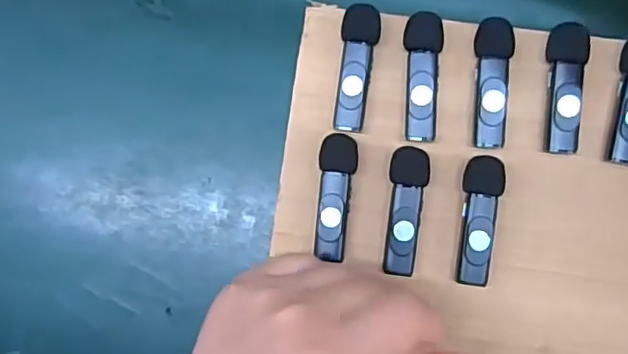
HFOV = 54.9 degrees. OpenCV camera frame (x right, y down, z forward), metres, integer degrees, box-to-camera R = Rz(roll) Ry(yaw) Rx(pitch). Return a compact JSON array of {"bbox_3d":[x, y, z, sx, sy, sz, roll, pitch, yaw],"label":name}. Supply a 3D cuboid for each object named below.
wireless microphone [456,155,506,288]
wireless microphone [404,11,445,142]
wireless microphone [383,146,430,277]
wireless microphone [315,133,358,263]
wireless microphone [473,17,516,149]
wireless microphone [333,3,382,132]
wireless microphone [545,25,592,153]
[{"bbox_3d":[0.083,0.022,0.303,0.019,0.014,0.063,6,87,5],"label":"wireless microphone"},{"bbox_3d":[0.055,-0.051,0.310,0.019,0.016,0.063,5,87,5],"label":"wireless microphone"},{"bbox_3d":[0.046,0.017,0.306,0.019,0.016,0.063,6,87,5],"label":"wireless microphone"},{"bbox_3d":[0.011,0.009,0.309,0.018,0.017,0.061,4,87,5],"label":"wireless microphone"},{"bbox_3d":[0.090,-0.048,0.307,0.018,0.016,0.064,4,87,5],"label":"wireless microphone"},{"bbox_3d":[0.022,-0.056,0.313,0.019,0.016,0.063,6,87,5],"label":"wireless microphone"},{"bbox_3d":[0.126,-0.044,0.303,0.018,0.017,0.063,3,87,5],"label":"wireless microphone"}]

